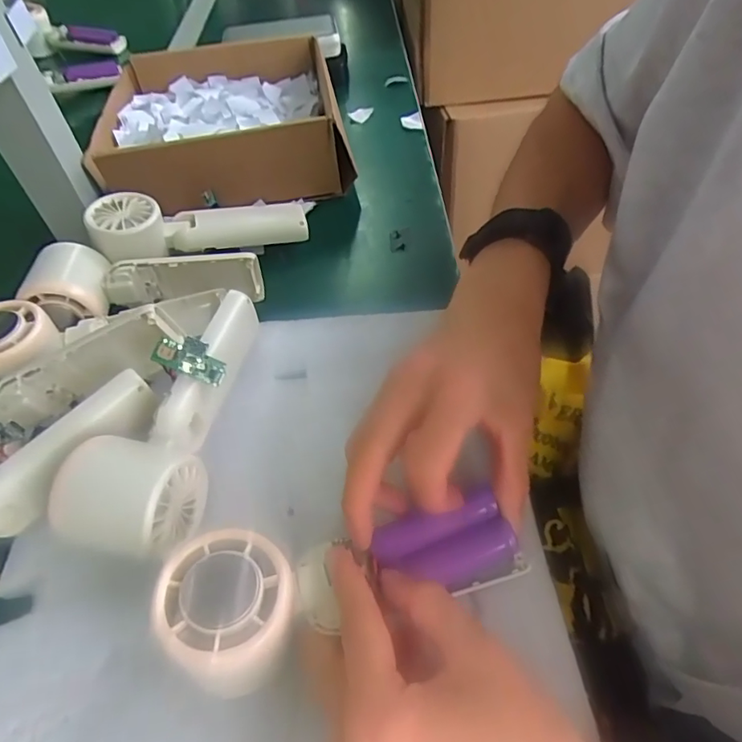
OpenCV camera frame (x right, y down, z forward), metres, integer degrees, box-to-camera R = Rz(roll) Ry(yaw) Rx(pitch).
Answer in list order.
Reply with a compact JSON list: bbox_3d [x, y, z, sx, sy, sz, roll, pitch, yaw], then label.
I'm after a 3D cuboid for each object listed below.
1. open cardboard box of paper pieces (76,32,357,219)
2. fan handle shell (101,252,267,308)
[{"bbox_3d":[-0.147,-0.241,0.518,0.215,0.074,0.216,-12,51,-7],"label":"open cardboard box of paper pieces"},{"bbox_3d":[-0.138,-0.066,0.390,0.110,0.040,0.013,-5,51,-1],"label":"fan handle shell"}]

